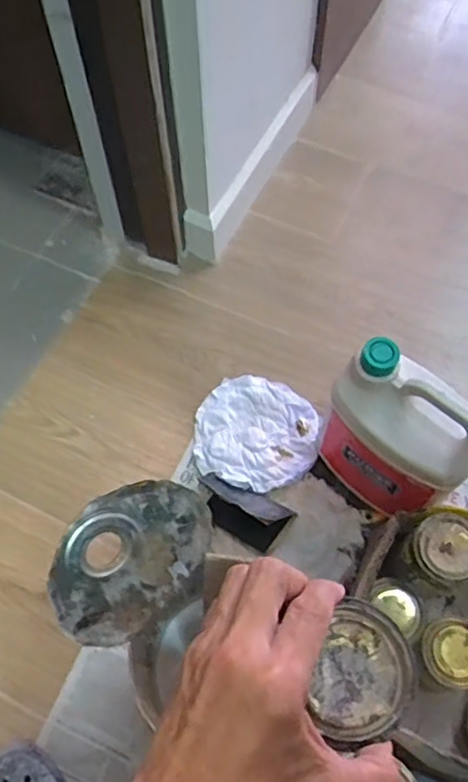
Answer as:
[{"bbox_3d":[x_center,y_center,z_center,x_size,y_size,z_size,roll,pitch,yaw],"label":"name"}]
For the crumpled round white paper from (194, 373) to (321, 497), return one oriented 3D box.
[{"bbox_3d":[0.030,0.059,0.853,0.171,0.035,0.169,0,62,0],"label":"crumpled round white paper"}]

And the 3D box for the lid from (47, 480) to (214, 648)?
[{"bbox_3d":[-0.084,0.150,0.530,0.149,0.144,0.011,-13,21,-33],"label":"lid"}]

